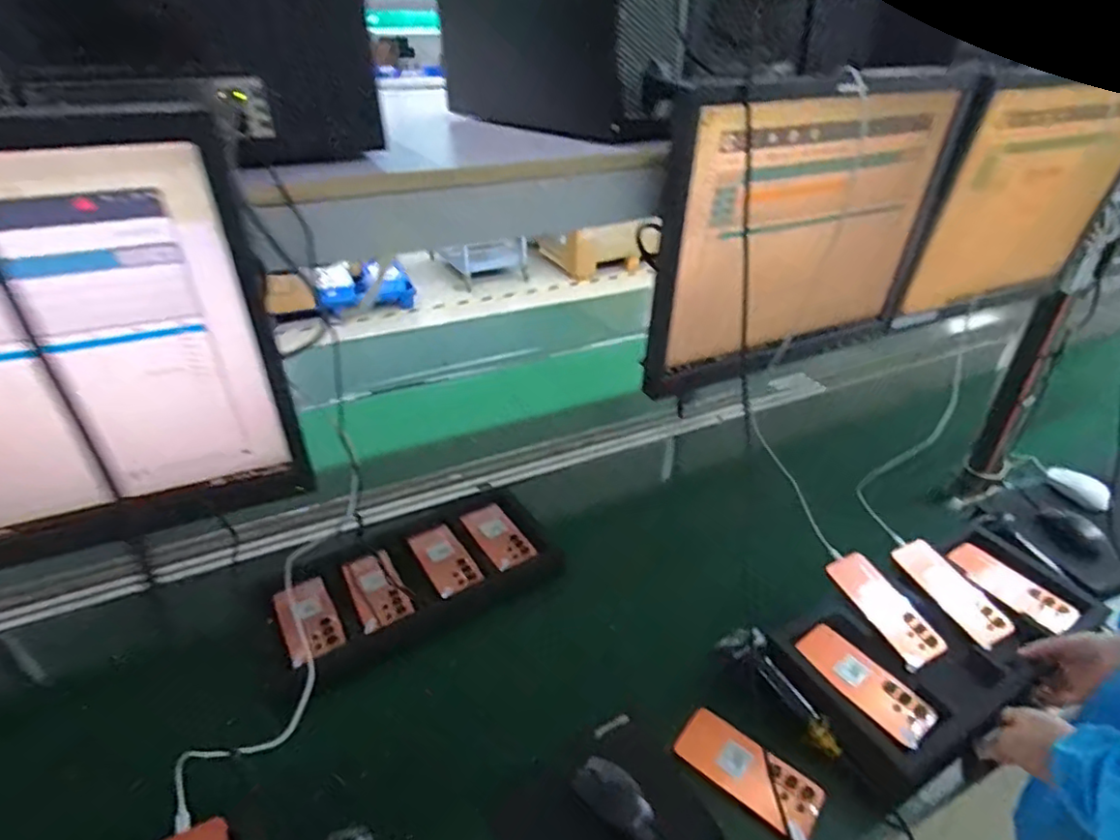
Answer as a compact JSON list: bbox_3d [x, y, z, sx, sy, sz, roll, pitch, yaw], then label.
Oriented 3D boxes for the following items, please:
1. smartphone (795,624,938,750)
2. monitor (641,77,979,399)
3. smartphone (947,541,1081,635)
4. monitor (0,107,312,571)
[{"bbox_3d":[0.407,0.348,0.810,0.082,0.011,0.176,-20,38,-26],"label":"smartphone"},{"bbox_3d":[0.274,-0.207,0.660,0.375,0.283,0.049,-16,36,-21],"label":"monitor"},{"bbox_3d":[0.708,0.261,0.954,0.067,0.016,0.173,-20,38,-27],"label":"smartphone"},{"bbox_3d":[-0.398,-0.024,0.406,0.378,0.318,0.047,-14,36,-20],"label":"monitor"}]

